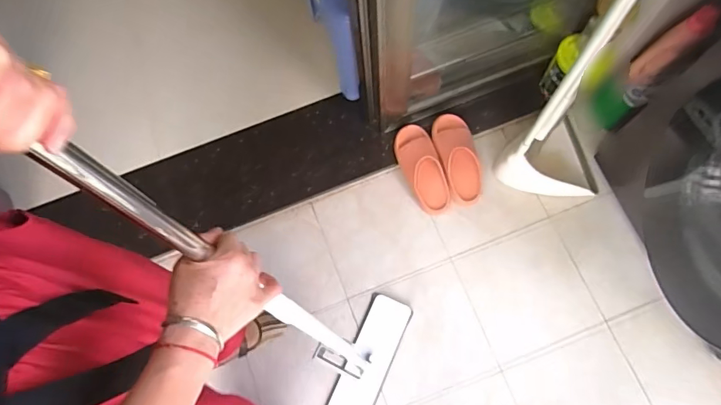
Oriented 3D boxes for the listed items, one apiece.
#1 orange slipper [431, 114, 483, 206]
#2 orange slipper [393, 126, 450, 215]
[{"bbox_3d":[0.267,-0.119,1.252,0.110,0.059,0.250,-15,74,-3],"label":"orange slipper"},{"bbox_3d":[0.171,-0.090,1.245,0.101,0.064,0.247,-23,74,-5],"label":"orange slipper"}]

